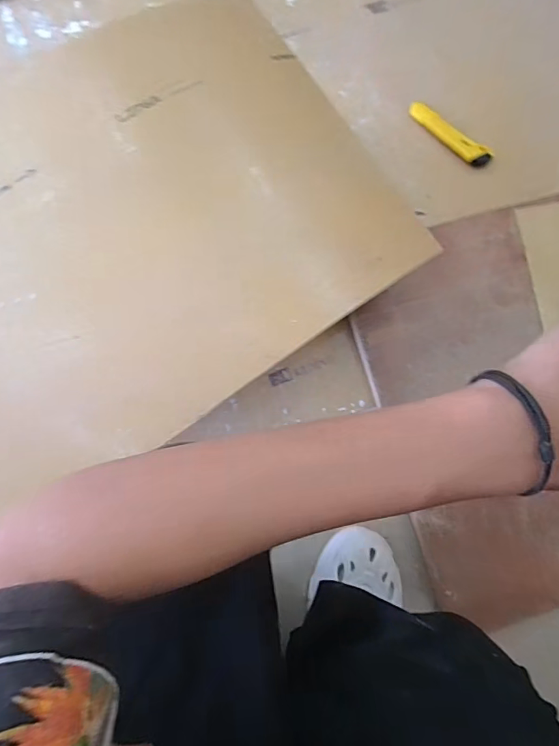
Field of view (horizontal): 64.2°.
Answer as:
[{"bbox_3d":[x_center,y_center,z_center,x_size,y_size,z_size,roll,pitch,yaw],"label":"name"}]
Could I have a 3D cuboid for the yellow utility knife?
[{"bbox_3d":[0.266,-0.374,0.699,0.149,0.016,0.034,41,81,3],"label":"yellow utility knife"}]

